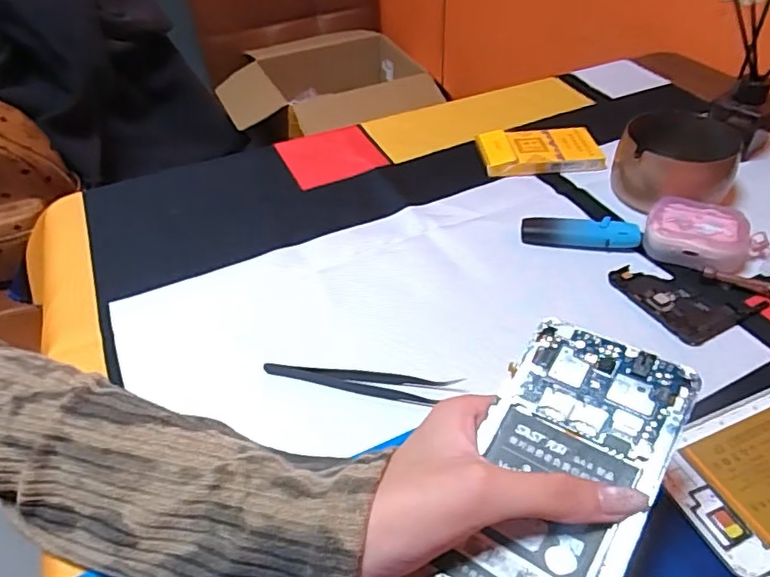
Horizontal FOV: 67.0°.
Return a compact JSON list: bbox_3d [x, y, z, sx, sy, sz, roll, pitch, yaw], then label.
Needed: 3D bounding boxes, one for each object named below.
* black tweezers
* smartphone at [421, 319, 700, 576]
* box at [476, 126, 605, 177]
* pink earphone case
[{"bbox_3d":[-0.016,0.056,0.337,0.111,0.007,0.017,3,43,6],"label":"black tweezers"},{"bbox_3d":[0.066,0.080,0.231,0.069,0.006,0.140,21,67,30],"label":"smartphone"},{"bbox_3d":[0.136,-0.122,0.516,0.102,0.020,0.056,-6,42,-3],"label":"box"},{"bbox_3d":[0.221,-0.039,0.411,0.064,0.028,0.050,23,48,26],"label":"pink earphone case"}]

